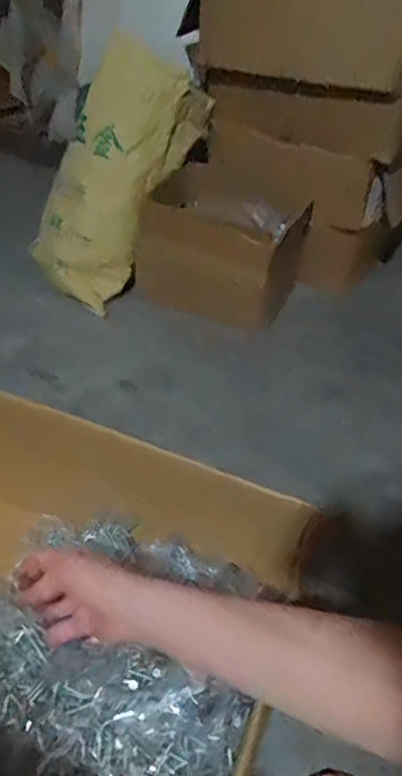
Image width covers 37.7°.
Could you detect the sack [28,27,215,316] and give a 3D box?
[{"bbox_3d":[-0.202,-0.441,1.242,0.223,0.509,0.181,32,13,29],"label":"sack"}]

